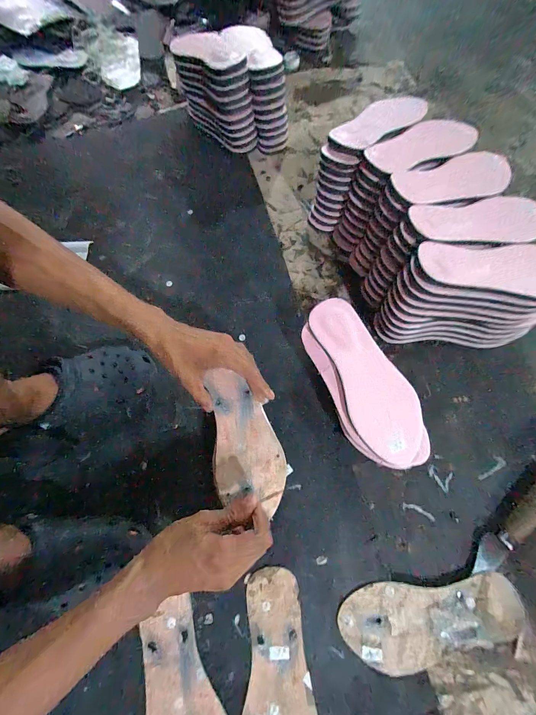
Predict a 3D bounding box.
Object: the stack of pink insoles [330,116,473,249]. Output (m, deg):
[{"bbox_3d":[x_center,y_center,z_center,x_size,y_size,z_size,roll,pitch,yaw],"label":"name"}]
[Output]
[{"bbox_3d":[0.247,-0.325,0.560,0.255,0.154,0.090,-32,71,-12],"label":"stack of pink insoles"}]

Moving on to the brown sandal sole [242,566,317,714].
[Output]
[{"bbox_3d":[0.013,0.393,0.354,0.086,0.007,0.231,1,68,1],"label":"brown sandal sole"}]

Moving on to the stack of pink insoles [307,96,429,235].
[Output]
[{"bbox_3d":[0.188,-0.387,0.586,0.242,0.156,0.090,-41,73,-14],"label":"stack of pink insoles"}]

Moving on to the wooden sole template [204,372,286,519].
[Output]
[{"bbox_3d":[-0.038,0.111,0.410,0.095,0.012,0.192,-18,73,-7],"label":"wooden sole template"}]

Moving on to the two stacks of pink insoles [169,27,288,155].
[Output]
[{"bbox_3d":[-0.089,-0.629,0.684,0.202,0.160,0.285,-15,72,-3],"label":"two stacks of pink insoles"}]

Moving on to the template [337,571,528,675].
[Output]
[{"bbox_3d":[0.210,0.332,0.373,0.232,0.011,0.084,-5,66,-1],"label":"template"}]

